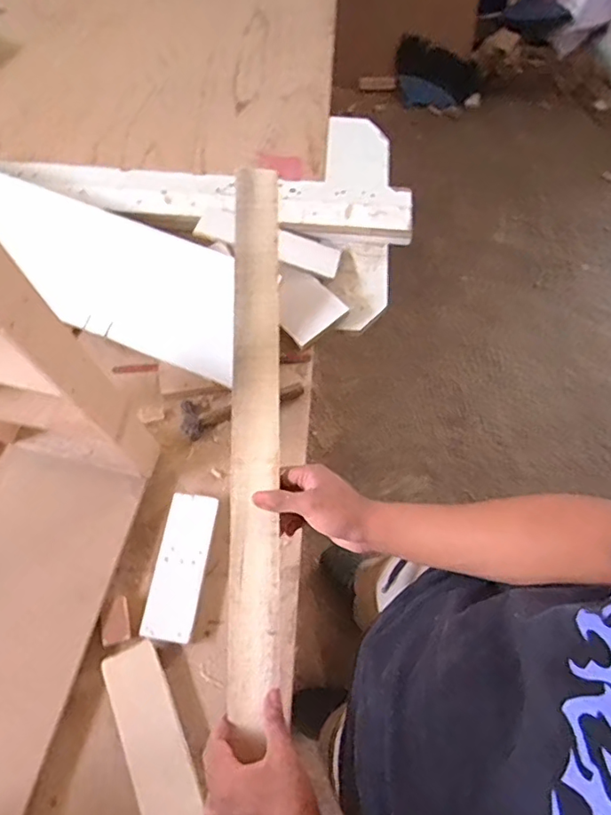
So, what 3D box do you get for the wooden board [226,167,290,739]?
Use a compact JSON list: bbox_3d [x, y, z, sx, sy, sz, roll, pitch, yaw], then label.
[{"bbox_3d":[-0.054,0.011,0.625,0.059,0.015,0.622,0,77,-1],"label":"wooden board"}]

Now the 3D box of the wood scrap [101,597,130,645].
[{"bbox_3d":[-0.243,0.270,0.702,0.036,0.007,0.055,-13,67,-7],"label":"wood scrap"}]

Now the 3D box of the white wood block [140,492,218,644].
[{"bbox_3d":[-0.163,0.207,0.727,0.063,0.014,0.187,8,66,3],"label":"white wood block"}]

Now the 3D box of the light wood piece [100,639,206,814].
[{"bbox_3d":[-0.173,0.395,0.639,0.069,0.012,0.230,-23,68,-11],"label":"light wood piece"}]

